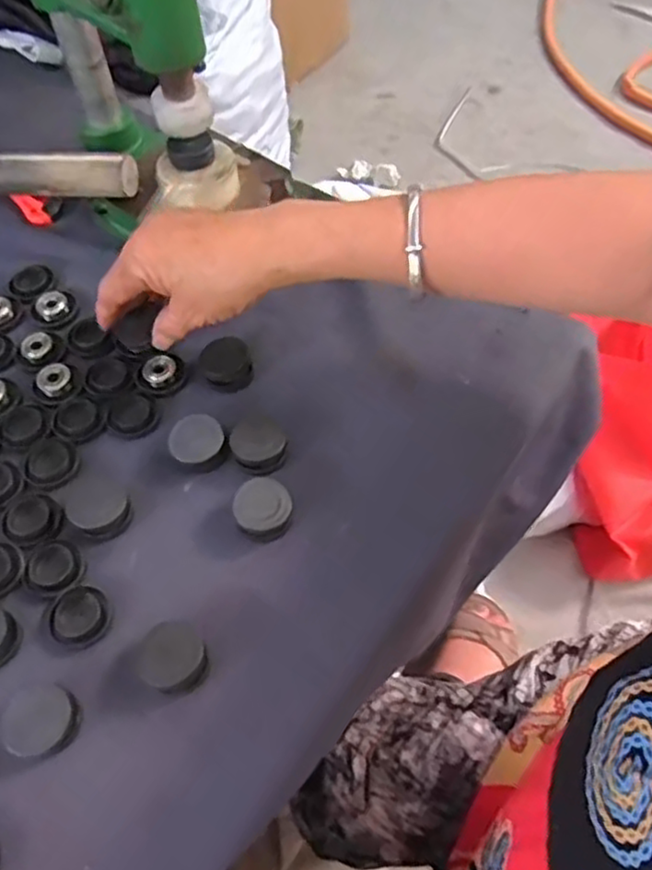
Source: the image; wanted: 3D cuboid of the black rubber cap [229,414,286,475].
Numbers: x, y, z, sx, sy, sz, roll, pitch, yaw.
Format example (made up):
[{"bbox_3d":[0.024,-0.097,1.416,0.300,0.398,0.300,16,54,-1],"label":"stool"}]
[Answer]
[{"bbox_3d":[-0.040,0.006,0.412,0.031,0.014,0.037,-29,60,-14],"label":"black rubber cap"}]

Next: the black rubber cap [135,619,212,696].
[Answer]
[{"bbox_3d":[-0.076,0.113,0.345,0.031,0.019,0.035,-37,62,-18],"label":"black rubber cap"}]

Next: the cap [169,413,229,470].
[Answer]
[{"bbox_3d":[-0.077,0.004,0.414,0.033,0.016,0.031,-2,57,3],"label":"cap"}]

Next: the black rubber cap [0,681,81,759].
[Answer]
[{"bbox_3d":[-0.138,0.138,0.332,0.034,0.009,0.032,-2,57,3],"label":"black rubber cap"}]

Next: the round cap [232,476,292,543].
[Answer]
[{"bbox_3d":[-0.036,0.042,0.386,0.034,0.011,0.034,9,67,-21],"label":"round cap"}]

